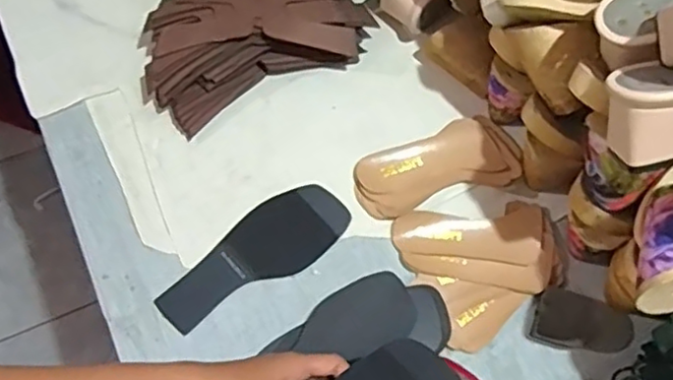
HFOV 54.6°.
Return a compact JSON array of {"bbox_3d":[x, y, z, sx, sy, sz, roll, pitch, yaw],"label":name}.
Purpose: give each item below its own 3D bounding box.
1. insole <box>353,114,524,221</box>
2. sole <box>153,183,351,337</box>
[{"bbox_3d":[0.112,-0.024,0.708,0.181,0.017,0.084,-21,71,-9],"label":"insole"},{"bbox_3d":[-0.086,0.067,0.677,0.208,0.008,0.077,-33,73,-13],"label":"sole"}]

